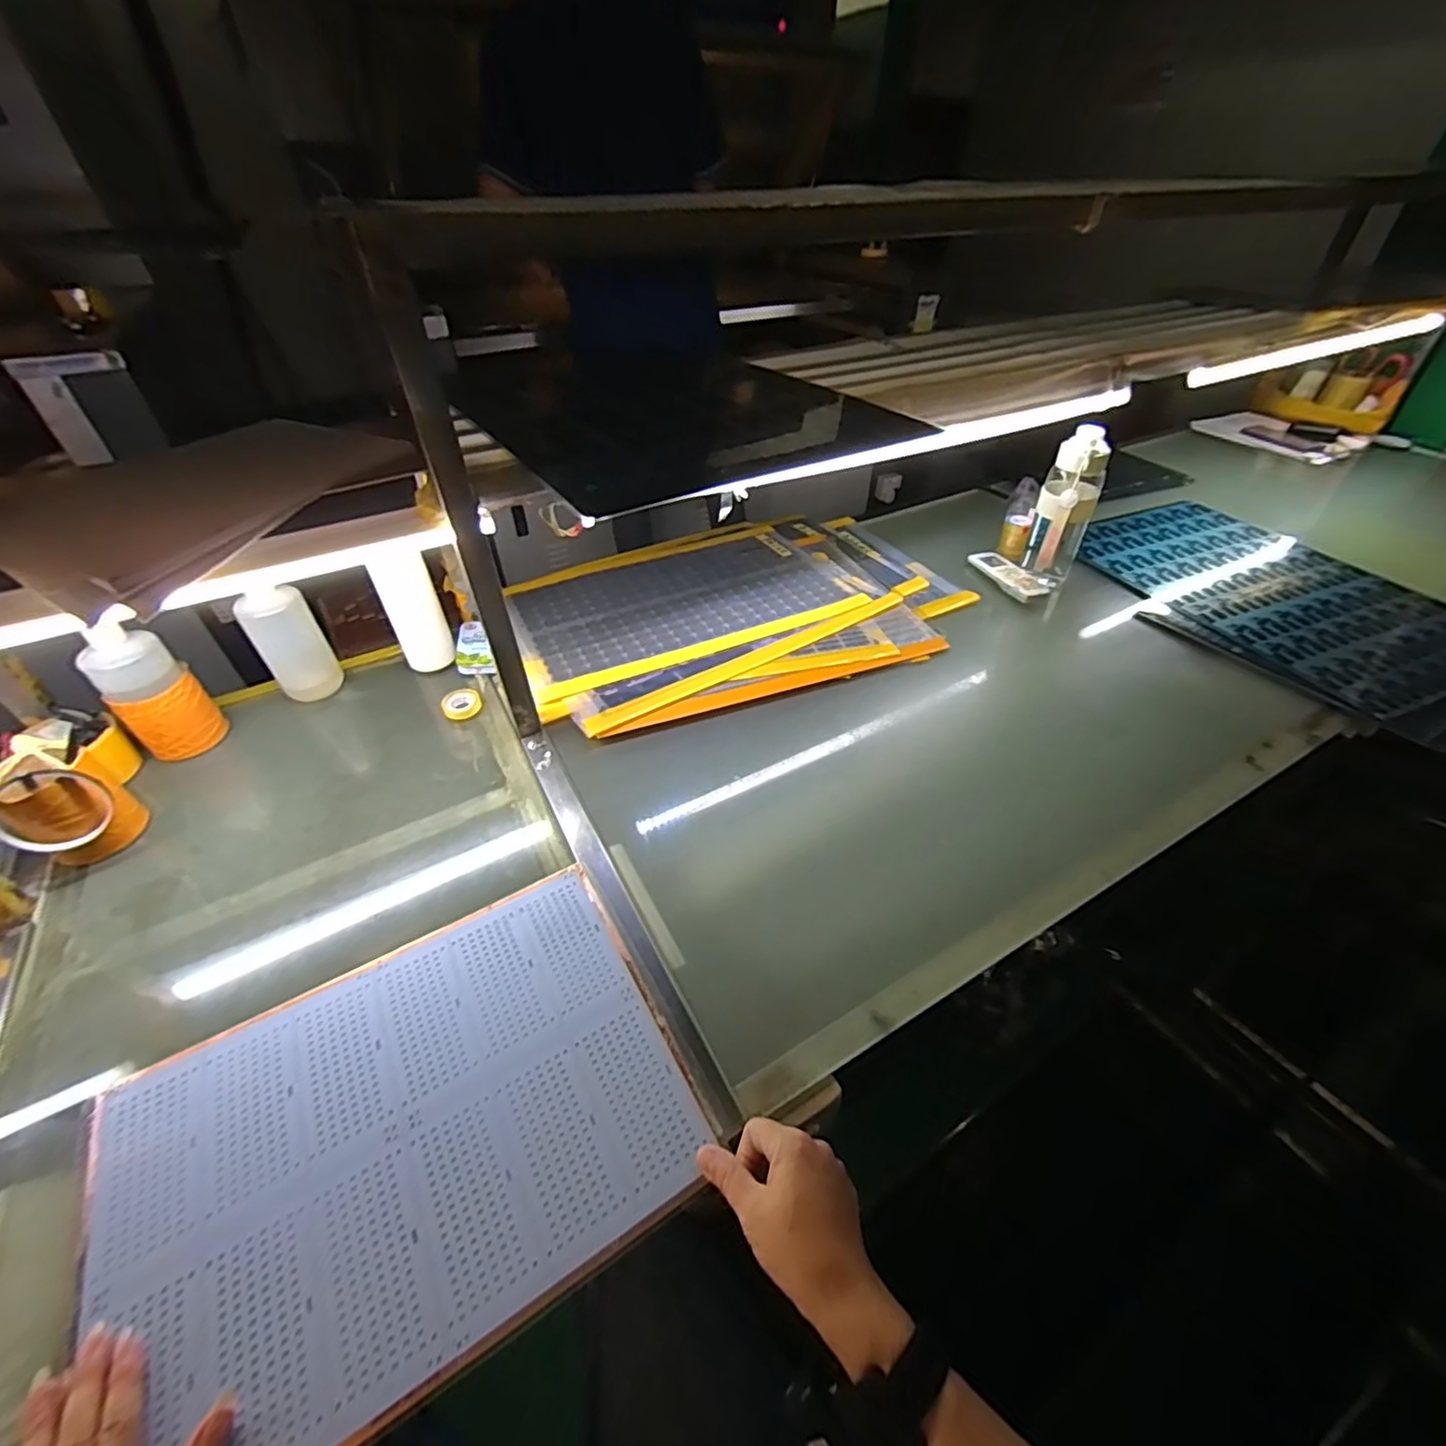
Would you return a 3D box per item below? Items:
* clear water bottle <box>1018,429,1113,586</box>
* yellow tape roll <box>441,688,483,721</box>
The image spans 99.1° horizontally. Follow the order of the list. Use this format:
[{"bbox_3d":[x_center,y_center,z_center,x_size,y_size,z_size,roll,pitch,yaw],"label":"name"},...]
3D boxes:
[{"bbox_3d":[0.536,-0.330,0.976,0.075,0.232,0.082,-20,46,-19],"label":"clear water bottle"},{"bbox_3d":[-0.338,-0.025,0.799,0.048,0.018,0.052,-17,45,-16],"label":"yellow tape roll"}]

